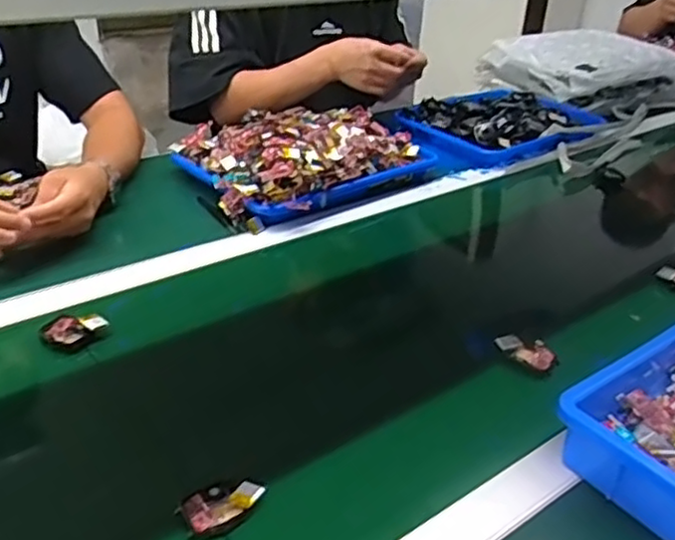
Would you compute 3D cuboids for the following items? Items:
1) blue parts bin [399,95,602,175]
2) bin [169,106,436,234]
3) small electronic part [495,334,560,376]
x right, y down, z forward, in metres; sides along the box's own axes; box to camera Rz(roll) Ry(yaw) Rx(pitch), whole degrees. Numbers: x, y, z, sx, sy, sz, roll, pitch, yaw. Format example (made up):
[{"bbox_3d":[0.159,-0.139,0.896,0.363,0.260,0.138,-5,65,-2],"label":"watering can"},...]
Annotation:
[{"bbox_3d":[0.286,-0.255,1.231,0.344,0.060,0.245,-24,40,-37],"label":"blue parts bin"},{"bbox_3d":[-0.055,-0.171,0.993,0.336,0.073,0.239,-24,40,-37],"label":"bin"},{"bbox_3d":[0.185,0.079,0.678,0.059,0.018,0.028,28,39,36],"label":"small electronic part"}]

